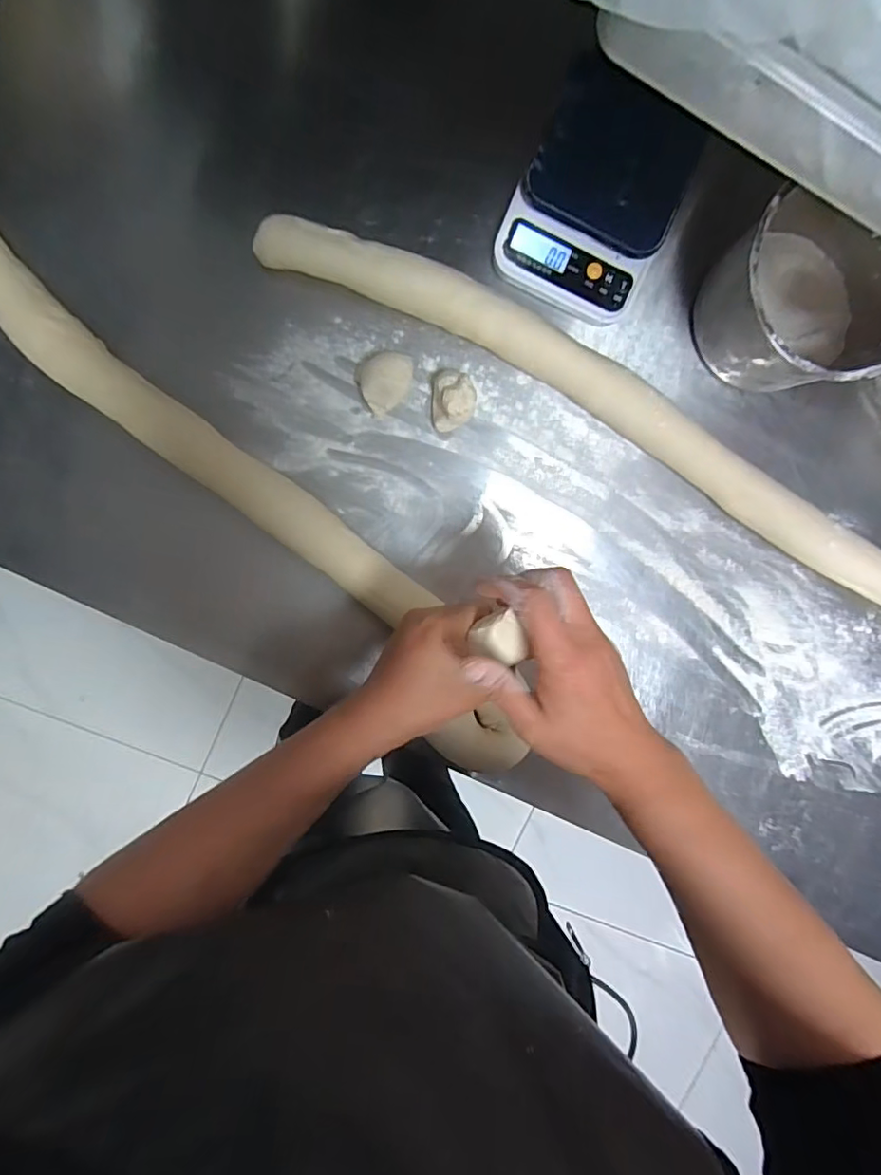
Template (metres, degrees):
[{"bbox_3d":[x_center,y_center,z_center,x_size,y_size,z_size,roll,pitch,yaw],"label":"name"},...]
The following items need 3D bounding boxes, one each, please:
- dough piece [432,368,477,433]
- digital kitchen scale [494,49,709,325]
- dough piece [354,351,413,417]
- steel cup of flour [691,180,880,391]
[{"bbox_3d":[0.011,-0.167,0.483,0.034,0.042,0.052,-1,95,-5],"label":"dough piece"},{"bbox_3d":[0.134,-0.333,0.474,0.136,0.050,0.170,24,93,-7],"label":"digital kitchen scale"},{"bbox_3d":[-0.047,-0.181,0.481,0.048,0.035,0.044,0,95,-5],"label":"dough piece"},{"bbox_3d":[0.307,-0.242,0.467,0.155,0.115,0.144,0,95,-5],"label":"steel cup of flour"}]

